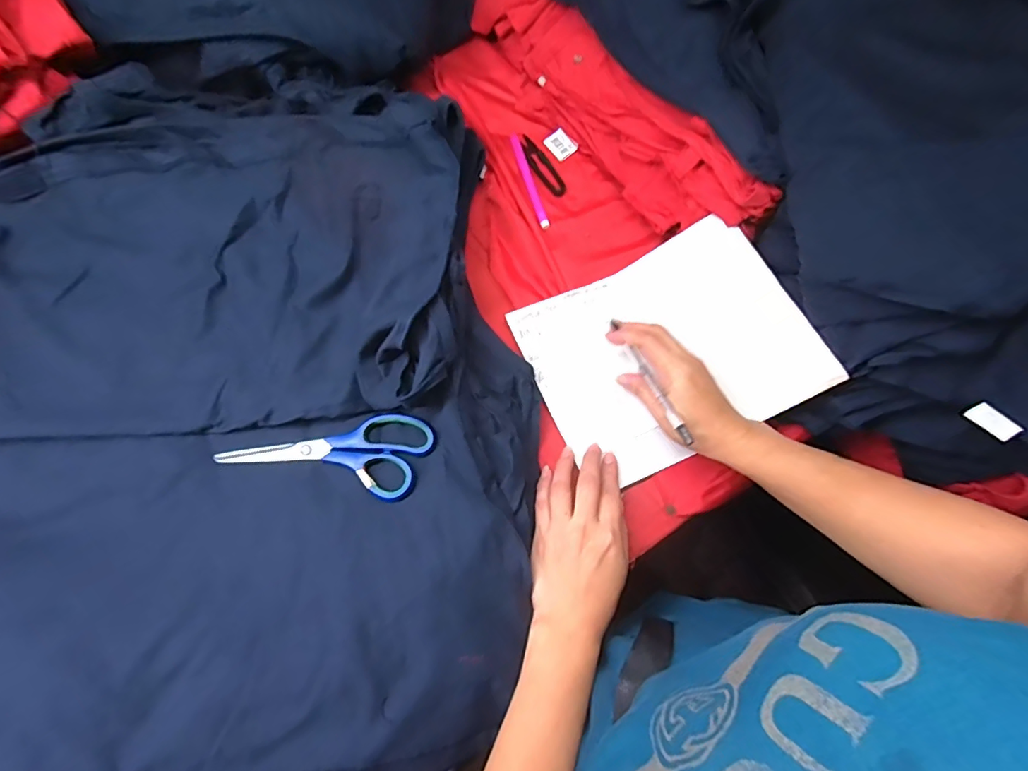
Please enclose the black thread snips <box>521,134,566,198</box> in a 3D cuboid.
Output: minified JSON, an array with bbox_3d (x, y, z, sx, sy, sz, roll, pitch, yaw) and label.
[{"bbox_3d":[0.031,-0.252,0.579,0.025,0.011,0.088,-25,69,-11],"label":"black thread snips"}]

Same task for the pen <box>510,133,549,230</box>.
[{"bbox_3d":[0.016,-0.231,0.562,0.013,0.010,0.128,-14,67,-6],"label":"pen"}]

